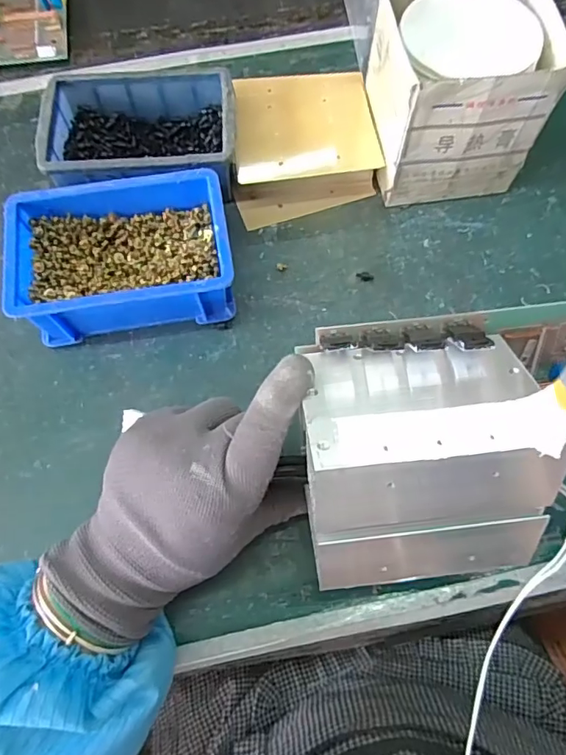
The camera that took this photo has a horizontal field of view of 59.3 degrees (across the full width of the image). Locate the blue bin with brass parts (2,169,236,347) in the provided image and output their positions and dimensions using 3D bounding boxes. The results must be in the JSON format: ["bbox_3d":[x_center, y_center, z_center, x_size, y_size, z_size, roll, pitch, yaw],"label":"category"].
[{"bbox_3d":[-0.111,-0.083,0.357,0.144,0.056,0.100,-9,69,-3],"label":"blue bin with brass parts"}]

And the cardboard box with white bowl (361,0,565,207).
[{"bbox_3d":[0.126,-0.212,0.376,0.107,0.110,0.107,-7,69,-2],"label":"cardboard box with white bowl"}]

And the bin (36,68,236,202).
[{"bbox_3d":[-0.109,-0.185,0.394,0.145,0.054,0.106,0,68,1],"label":"bin"}]

